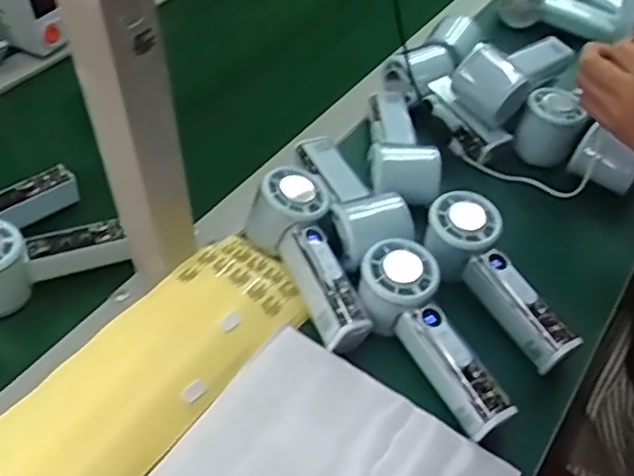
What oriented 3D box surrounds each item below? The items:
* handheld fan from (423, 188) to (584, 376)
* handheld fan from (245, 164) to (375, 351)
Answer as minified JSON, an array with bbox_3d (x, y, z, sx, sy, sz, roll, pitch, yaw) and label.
[{"bbox_3d":[0.140,0.032,0.498,0.055,0.040,0.151,-26,71,-23],"label":"handheld fan"},{"bbox_3d":[-0.003,0.016,0.502,0.067,0.053,0.159,-18,66,-17],"label":"handheld fan"}]

